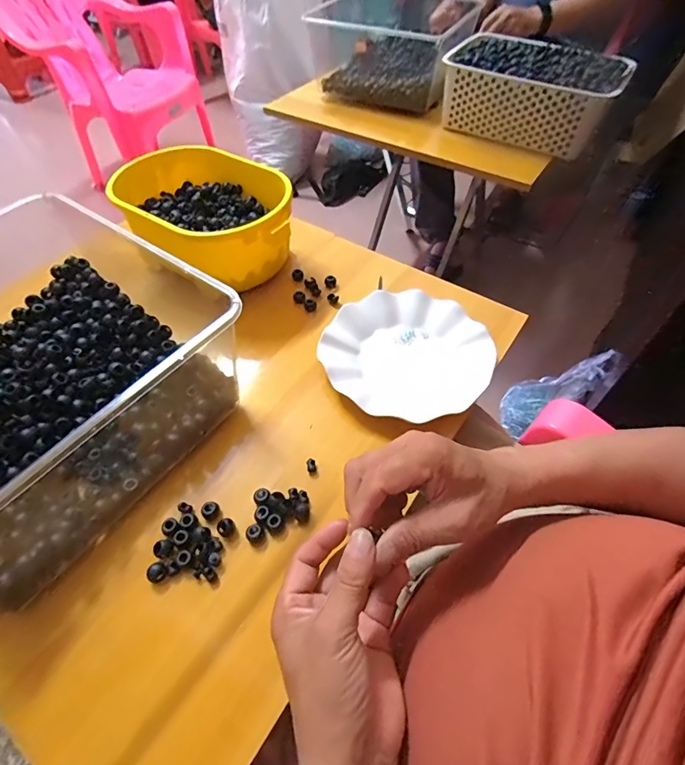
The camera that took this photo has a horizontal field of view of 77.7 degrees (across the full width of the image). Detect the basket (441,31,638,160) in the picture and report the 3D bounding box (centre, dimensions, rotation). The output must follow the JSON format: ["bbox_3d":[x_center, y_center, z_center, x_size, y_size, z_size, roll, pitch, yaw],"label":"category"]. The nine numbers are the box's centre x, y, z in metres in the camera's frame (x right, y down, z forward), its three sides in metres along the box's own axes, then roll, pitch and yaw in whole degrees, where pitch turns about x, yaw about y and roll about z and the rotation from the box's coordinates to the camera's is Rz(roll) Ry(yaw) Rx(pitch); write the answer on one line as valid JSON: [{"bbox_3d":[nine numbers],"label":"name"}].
[{"bbox_3d":[0.354,-0.551,0.813,0.308,0.114,0.191,25,57,19],"label":"basket"}]

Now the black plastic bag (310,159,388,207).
[{"bbox_3d":[0.023,-0.759,1.603,0.267,0.139,0.063,-16,52,11],"label":"black plastic bag"}]

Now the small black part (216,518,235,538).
[{"bbox_3d":[-0.101,0.125,0.367,0.015,0.011,0.014,0,52,1],"label":"small black part"}]

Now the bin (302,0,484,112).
[{"bbox_3d":[0.109,-0.702,0.913,0.295,0.135,0.224,27,57,20],"label":"bin"}]

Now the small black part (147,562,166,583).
[{"bbox_3d":[-0.153,0.155,0.348,0.011,0.010,0.015,31,59,22],"label":"small black part"}]

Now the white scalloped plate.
[{"bbox_3d":[0.074,-0.035,0.483,0.178,0.031,0.170,0,52,1],"label":"white scalloped plate"}]

